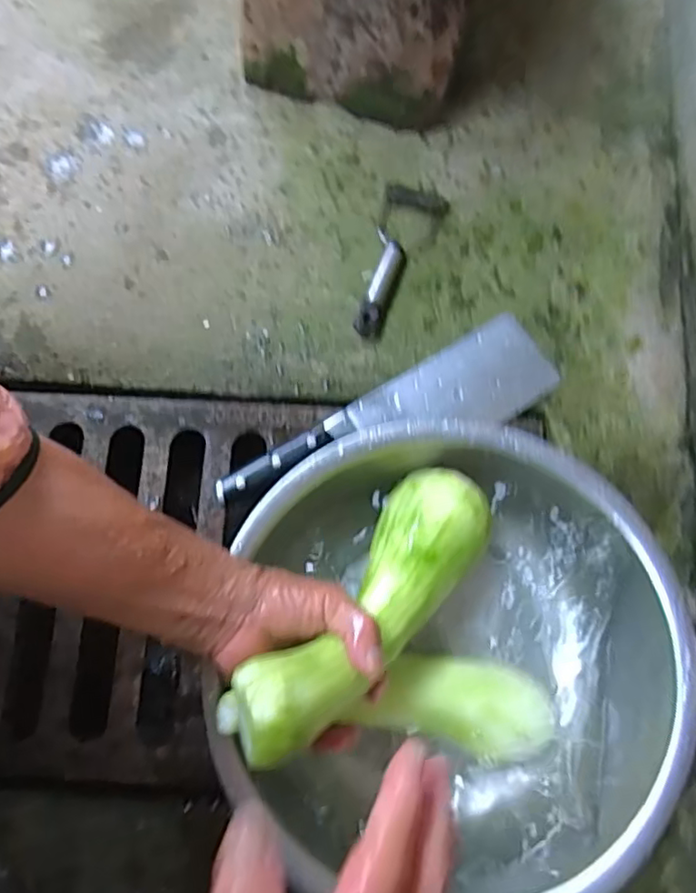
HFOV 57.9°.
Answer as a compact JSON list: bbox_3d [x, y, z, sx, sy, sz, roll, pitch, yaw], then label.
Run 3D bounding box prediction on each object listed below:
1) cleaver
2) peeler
[{"bbox_3d":[0.040,-0.013,0.531,0.296,0.023,0.079,-31,77,-8],"label":"cleaver"},{"bbox_3d":[0.051,-0.171,0.575,0.058,0.023,0.161,12,75,3],"label":"peeler"}]

